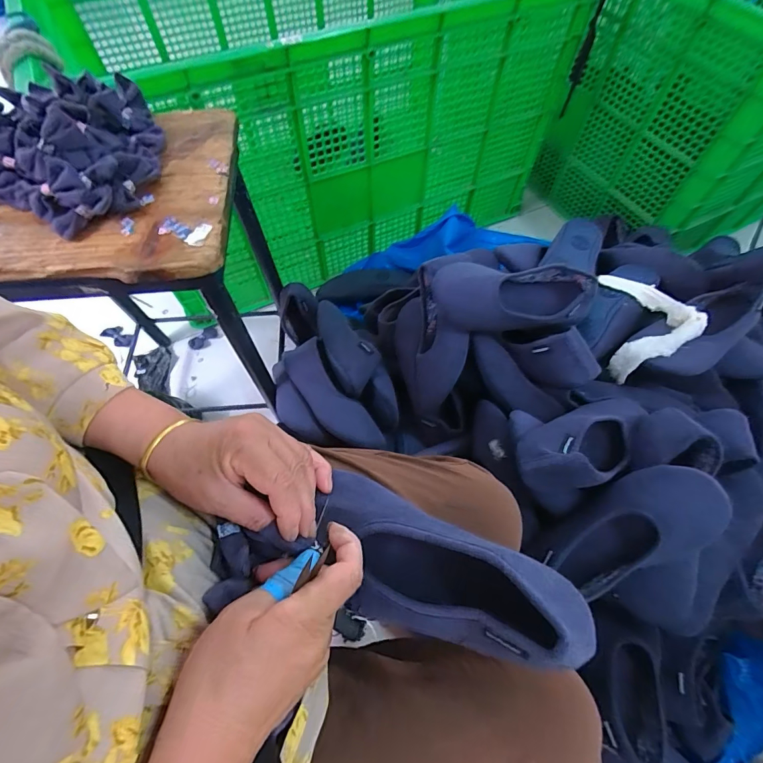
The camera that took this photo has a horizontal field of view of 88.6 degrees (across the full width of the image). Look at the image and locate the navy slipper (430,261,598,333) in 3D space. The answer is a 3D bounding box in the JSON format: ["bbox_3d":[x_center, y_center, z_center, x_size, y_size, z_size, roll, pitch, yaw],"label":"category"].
[{"bbox_3d":[0.192,-0.122,0.570,0.238,0.066,0.090,-1,62,0],"label":"navy slipper"}]

